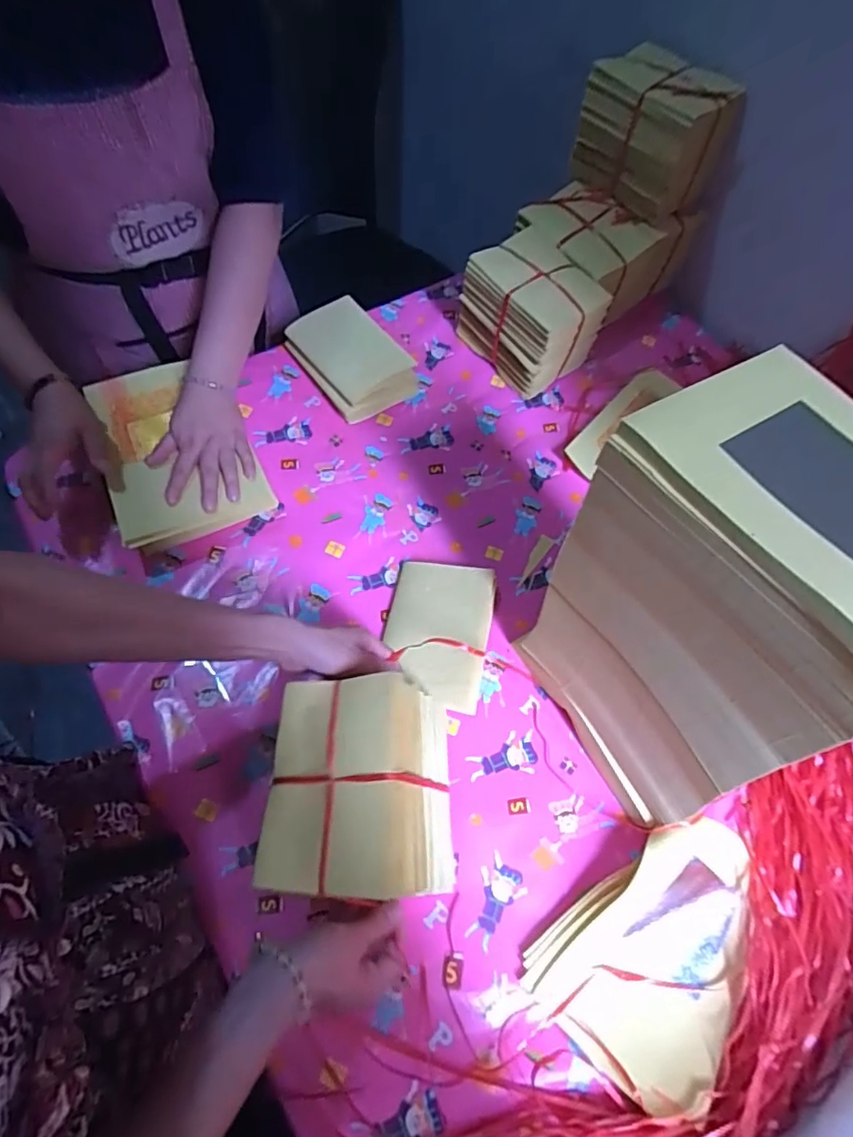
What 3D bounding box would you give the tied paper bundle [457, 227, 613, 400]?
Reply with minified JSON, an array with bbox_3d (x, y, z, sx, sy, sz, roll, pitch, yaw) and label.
[{"bbox_3d":[0.145,-0.353,0.817,0.120,0.144,0.167,-40,72,-18],"label":"tied paper bundle"}]

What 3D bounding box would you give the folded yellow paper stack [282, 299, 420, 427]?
[{"bbox_3d":[-0.105,-0.285,0.807,0.110,0.077,0.164,-37,71,-17],"label":"folded yellow paper stack"}]

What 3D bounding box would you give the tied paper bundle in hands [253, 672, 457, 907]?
[{"bbox_3d":[-0.062,0.187,0.501,0.130,0.101,0.170,-9,60,17],"label":"tied paper bundle in hands"}]

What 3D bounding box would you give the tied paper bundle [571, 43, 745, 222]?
[{"bbox_3d":[0.287,-0.563,0.758,0.184,0.138,0.095,30,67,12],"label":"tied paper bundle"}]

